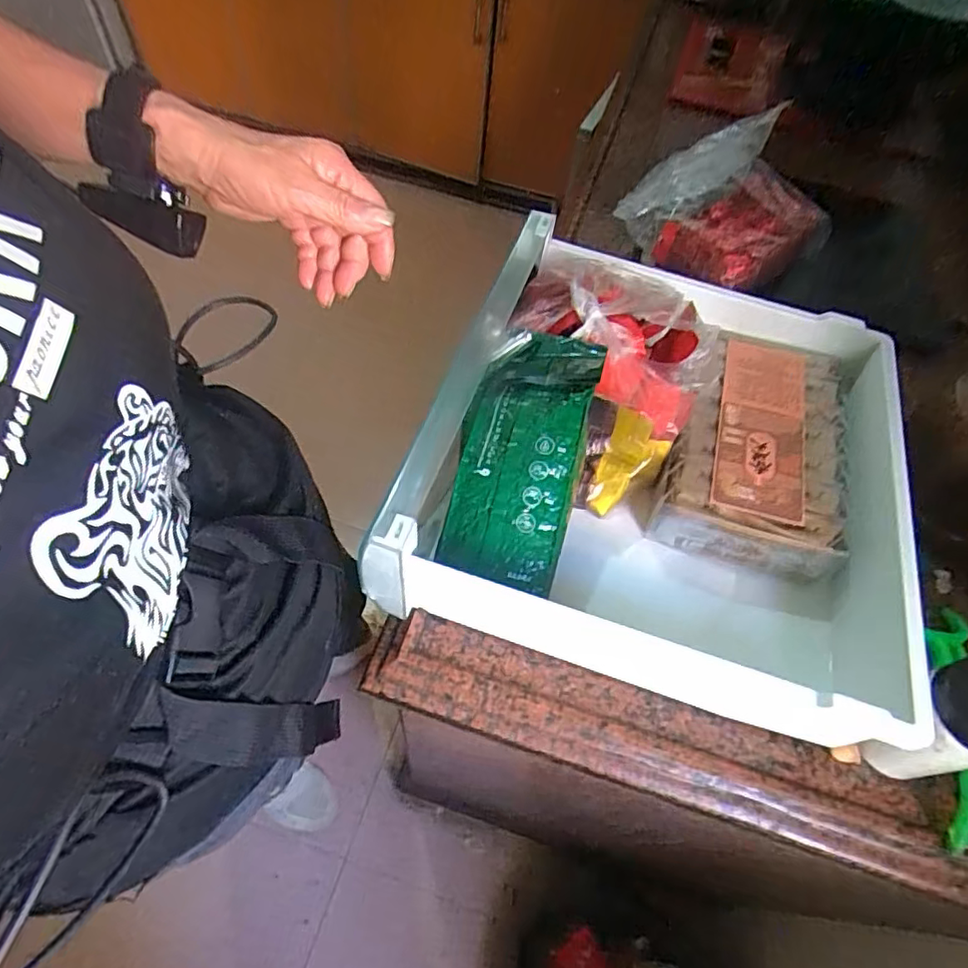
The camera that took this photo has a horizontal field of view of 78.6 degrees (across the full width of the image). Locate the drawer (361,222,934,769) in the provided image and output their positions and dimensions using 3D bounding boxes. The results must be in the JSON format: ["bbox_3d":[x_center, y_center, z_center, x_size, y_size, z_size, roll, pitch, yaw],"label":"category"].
[{"bbox_3d":[0.148,-0.017,0.484,0.382,0.122,0.390,16,58,7],"label":"drawer"}]

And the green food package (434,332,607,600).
[{"bbox_3d":[0.029,-0.028,0.438,0.087,0.029,0.202,14,73,5],"label":"green food package"}]

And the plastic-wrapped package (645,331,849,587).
[{"bbox_3d":[0.234,-0.039,0.521,0.141,0.053,0.224,17,58,8],"label":"plastic-wrapped package"}]

